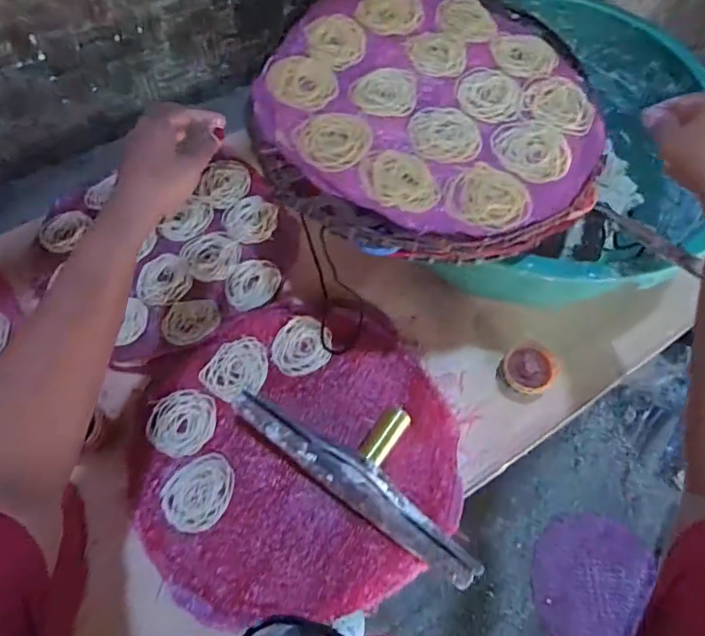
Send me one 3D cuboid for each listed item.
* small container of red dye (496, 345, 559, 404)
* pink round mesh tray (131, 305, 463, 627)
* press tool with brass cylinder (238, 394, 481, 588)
[{"bbox_3d":[0.218,0.070,0.651,0.065,0.037,0.061,1,64,-2],"label":"small container of red dye"},{"bbox_3d":[-0.064,0.147,0.614,0.370,0.024,0.355,3,64,-1],"label":"pink round mesh tray"},{"bbox_3d":[0.017,0.164,0.584,0.317,0.067,0.106,36,68,14],"label":"press tool with brass cylinder"}]

